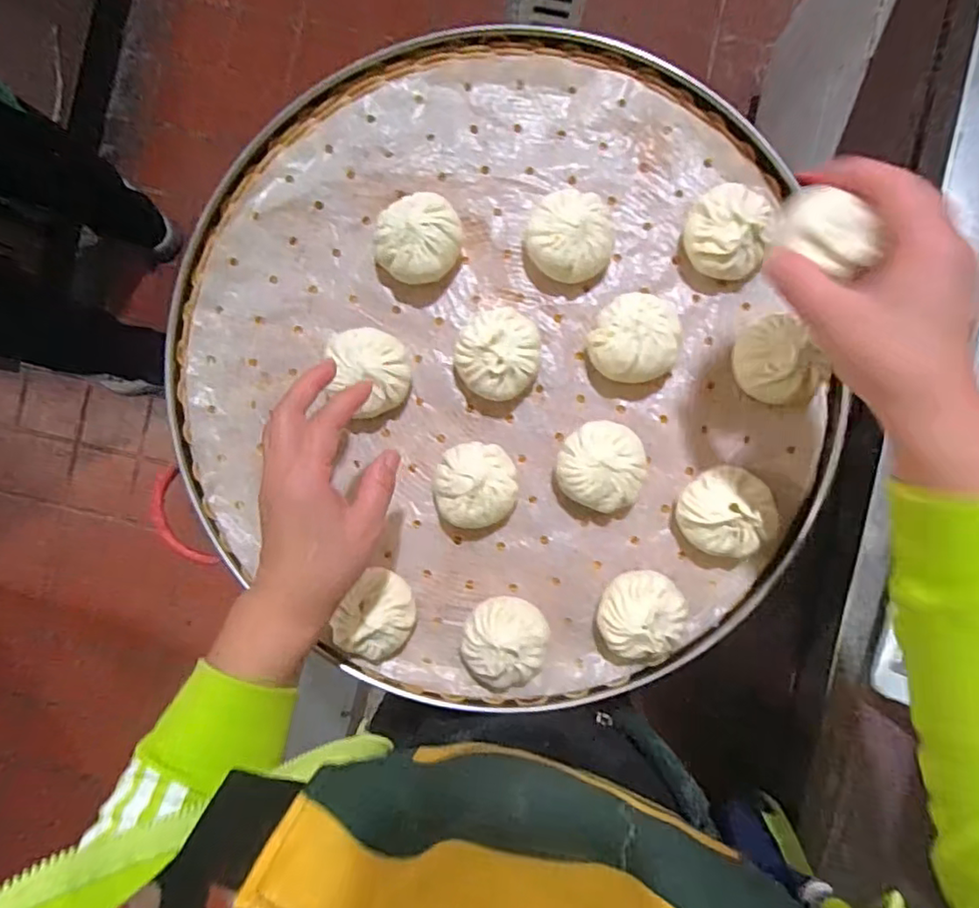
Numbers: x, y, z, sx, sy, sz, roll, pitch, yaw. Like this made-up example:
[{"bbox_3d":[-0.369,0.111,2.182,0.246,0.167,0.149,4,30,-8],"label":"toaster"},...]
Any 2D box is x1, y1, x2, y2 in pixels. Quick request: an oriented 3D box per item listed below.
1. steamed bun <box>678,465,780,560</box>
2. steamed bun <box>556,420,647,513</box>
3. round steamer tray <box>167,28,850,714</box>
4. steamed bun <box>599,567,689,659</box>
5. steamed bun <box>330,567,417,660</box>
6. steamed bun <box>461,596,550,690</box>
[{"bbox_3d":[0.180,0.044,0.445,0.066,0.051,0.064,0,90,2],"label":"steamed bun"},{"bbox_3d":[0.087,0.009,0.453,0.063,0.043,0.065,0,90,2],"label":"steamed bun"},{"bbox_3d":[-0.003,-0.063,0.456,0.486,0.052,0.516,0,90,2],"label":"round steamer tray"},{"bbox_3d":[0.120,0.125,0.447,0.071,0.050,0.063,41,91,1],"label":"steamed bun"},{"bbox_3d":[-0.086,0.126,0.462,0.056,0.045,0.065,28,91,1],"label":"steamed bun"},{"bbox_3d":[0.012,0.145,0.449,0.064,0.046,0.064,0,90,2],"label":"steamed bun"}]

